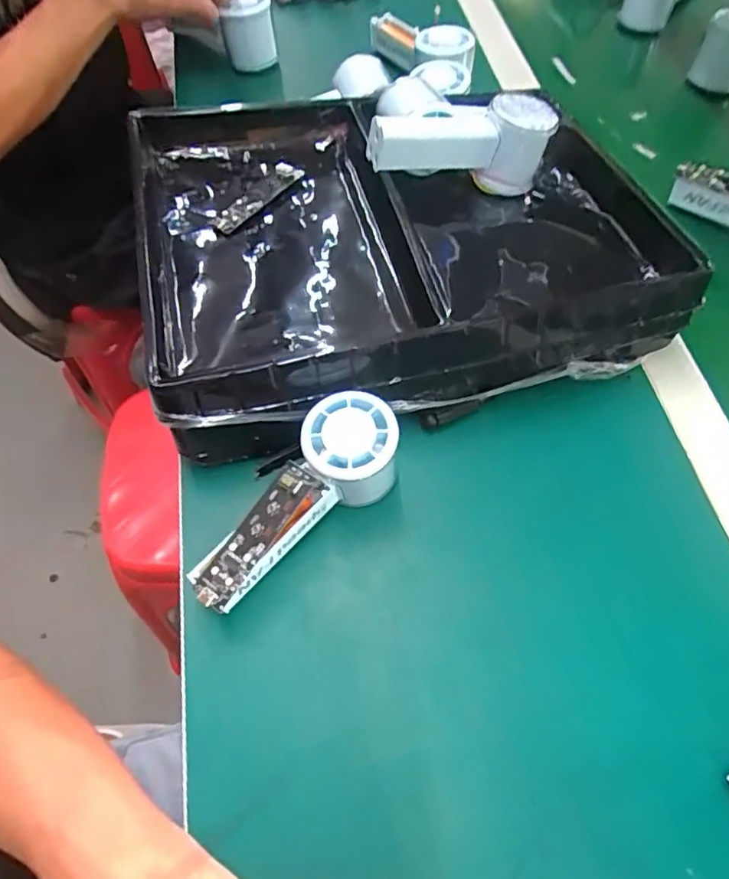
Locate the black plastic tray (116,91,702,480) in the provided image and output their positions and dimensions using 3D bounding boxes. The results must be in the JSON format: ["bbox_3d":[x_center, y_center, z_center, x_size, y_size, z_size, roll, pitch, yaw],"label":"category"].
[{"bbox_3d":[0.034,-0.164,0.455,0.398,0.070,0.296,-16,61,-9],"label":"black plastic tray"}]

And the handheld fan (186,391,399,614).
[{"bbox_3d":[-0.044,0.038,0.355,0.148,0.063,0.054,-36,66,-19],"label":"handheld fan"}]

